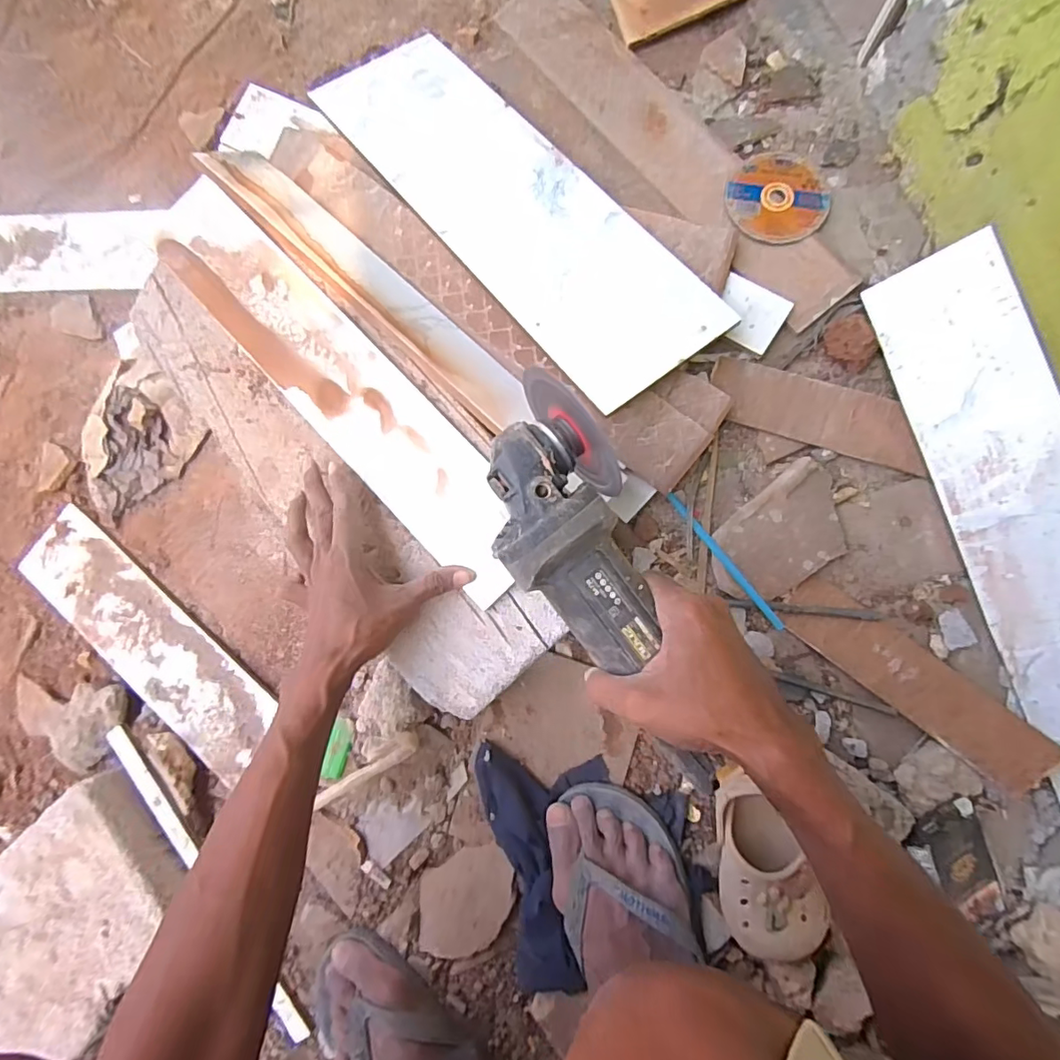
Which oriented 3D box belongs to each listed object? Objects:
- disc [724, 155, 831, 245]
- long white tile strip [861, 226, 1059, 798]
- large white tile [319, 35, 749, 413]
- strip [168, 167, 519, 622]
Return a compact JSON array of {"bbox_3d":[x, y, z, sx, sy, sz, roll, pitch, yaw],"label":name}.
[{"bbox_3d":[0.249,-0.334,0.547,0.093,0.004,0.099,-1,81,6],"label":"disc"},{"bbox_3d":[0.427,0.000,0.464,0.100,0.008,0.494,-22,85,47],"label":"long white tile strip"},{"bbox_3d":[-0.021,-0.329,0.538,0.156,0.007,0.484,-37,76,-9],"label":"large white tile"},{"bbox_3d":[-0.171,-0.137,0.490,0.092,0.010,0.470,-43,82,3],"label":"strip"}]

